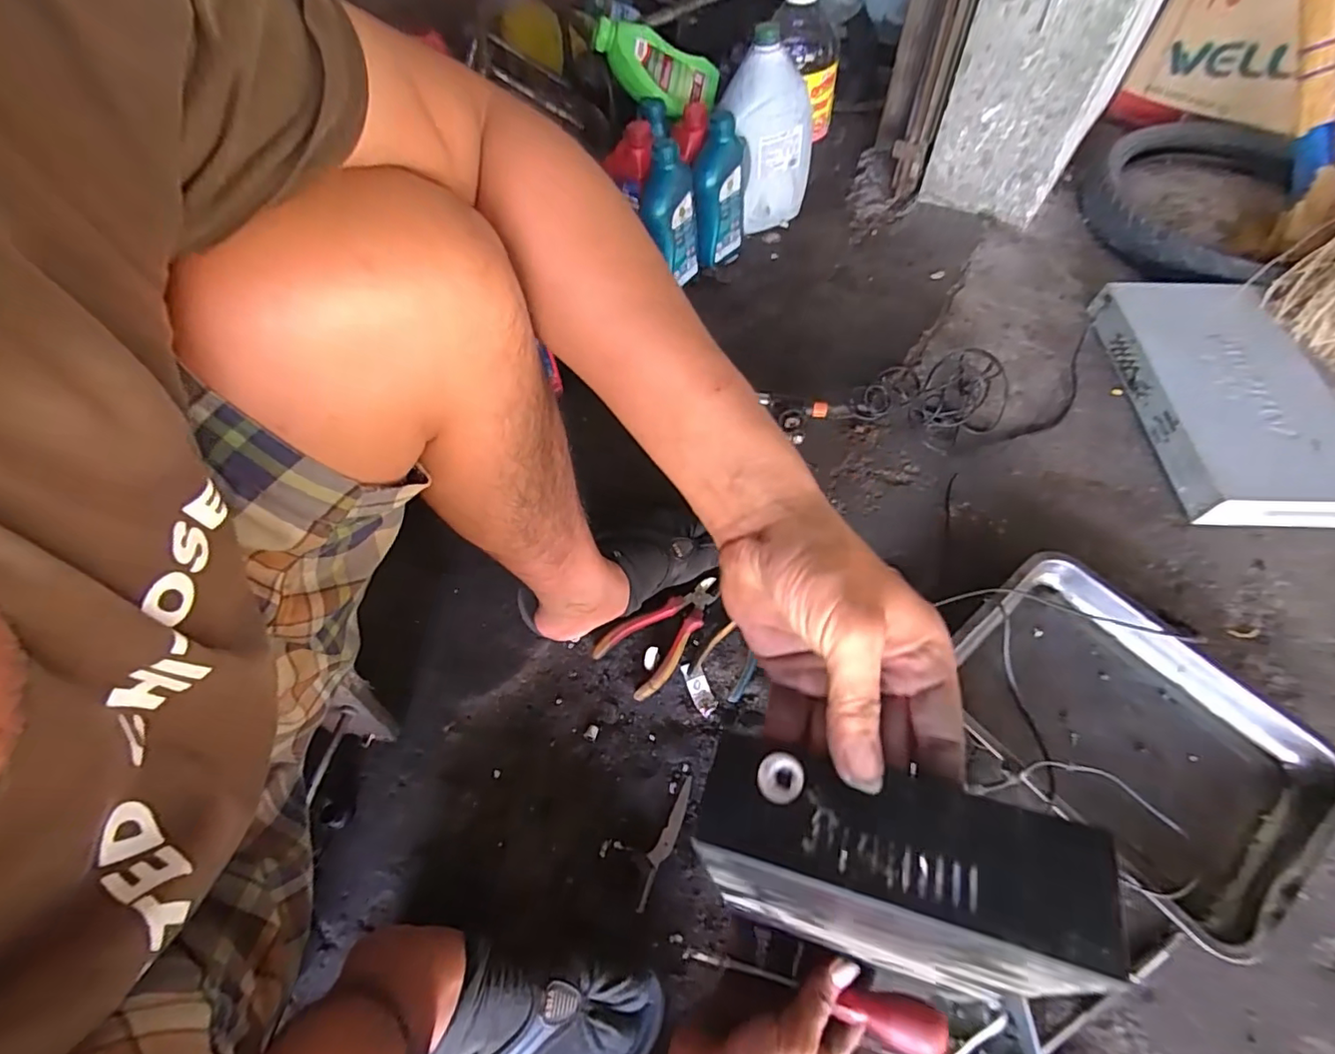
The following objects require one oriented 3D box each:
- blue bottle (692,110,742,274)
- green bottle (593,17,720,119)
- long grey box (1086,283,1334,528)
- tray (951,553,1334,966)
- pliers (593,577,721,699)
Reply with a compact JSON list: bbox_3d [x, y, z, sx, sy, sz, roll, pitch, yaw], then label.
[{"bbox_3d":[0.095,-0.600,1.043,0.086,0.225,0.076,5,60,6],"label":"blue bottle"},{"bbox_3d":[-0.018,-0.801,1.009,0.218,0.088,0.107,2,55,-28],"label":"green bottle"},{"bbox_3d":[0.831,-0.194,0.837,0.263,0.061,0.427,-2,59,2],"label":"long grey box"},{"bbox_3d":[0.498,0.215,0.625,0.270,0.046,0.342,-38,64,-18],"label":"tray"},{"bbox_3d":[-0.001,0.130,0.713,0.167,0.028,0.087,-39,65,-18],"label":"pliers"}]

